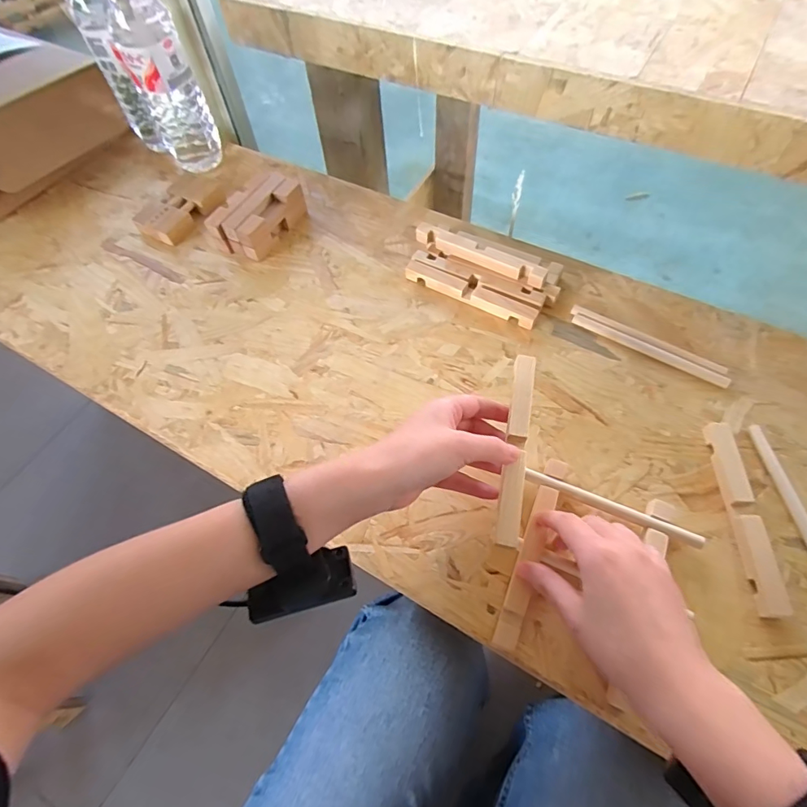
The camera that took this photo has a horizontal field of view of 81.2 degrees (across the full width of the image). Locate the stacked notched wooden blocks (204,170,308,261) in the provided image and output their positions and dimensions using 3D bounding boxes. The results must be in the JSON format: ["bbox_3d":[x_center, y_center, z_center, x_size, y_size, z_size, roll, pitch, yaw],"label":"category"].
[{"bbox_3d":[-0.170,-0.224,0.563,0.064,0.043,0.116,28,66,18],"label":"stacked notched wooden blocks"}]

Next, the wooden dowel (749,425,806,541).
[{"bbox_3d":[0.311,0.085,0.370,0.010,0.011,0.147,-7,60,0],"label":"wooden dowel"}]

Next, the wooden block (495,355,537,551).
[{"bbox_3d":[0.085,0.032,0.355,0.016,0.011,0.149,9,67,9],"label":"wooden block"}]

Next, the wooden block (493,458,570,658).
[{"bbox_3d":[0.100,0.110,0.361,0.017,0.015,0.150,19,64,14],"label":"wooden block"}]

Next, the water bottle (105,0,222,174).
[{"bbox_3d":[-0.289,-0.393,0.564,0.068,0.218,0.064,-28,62,-12],"label":"water bottle"}]

